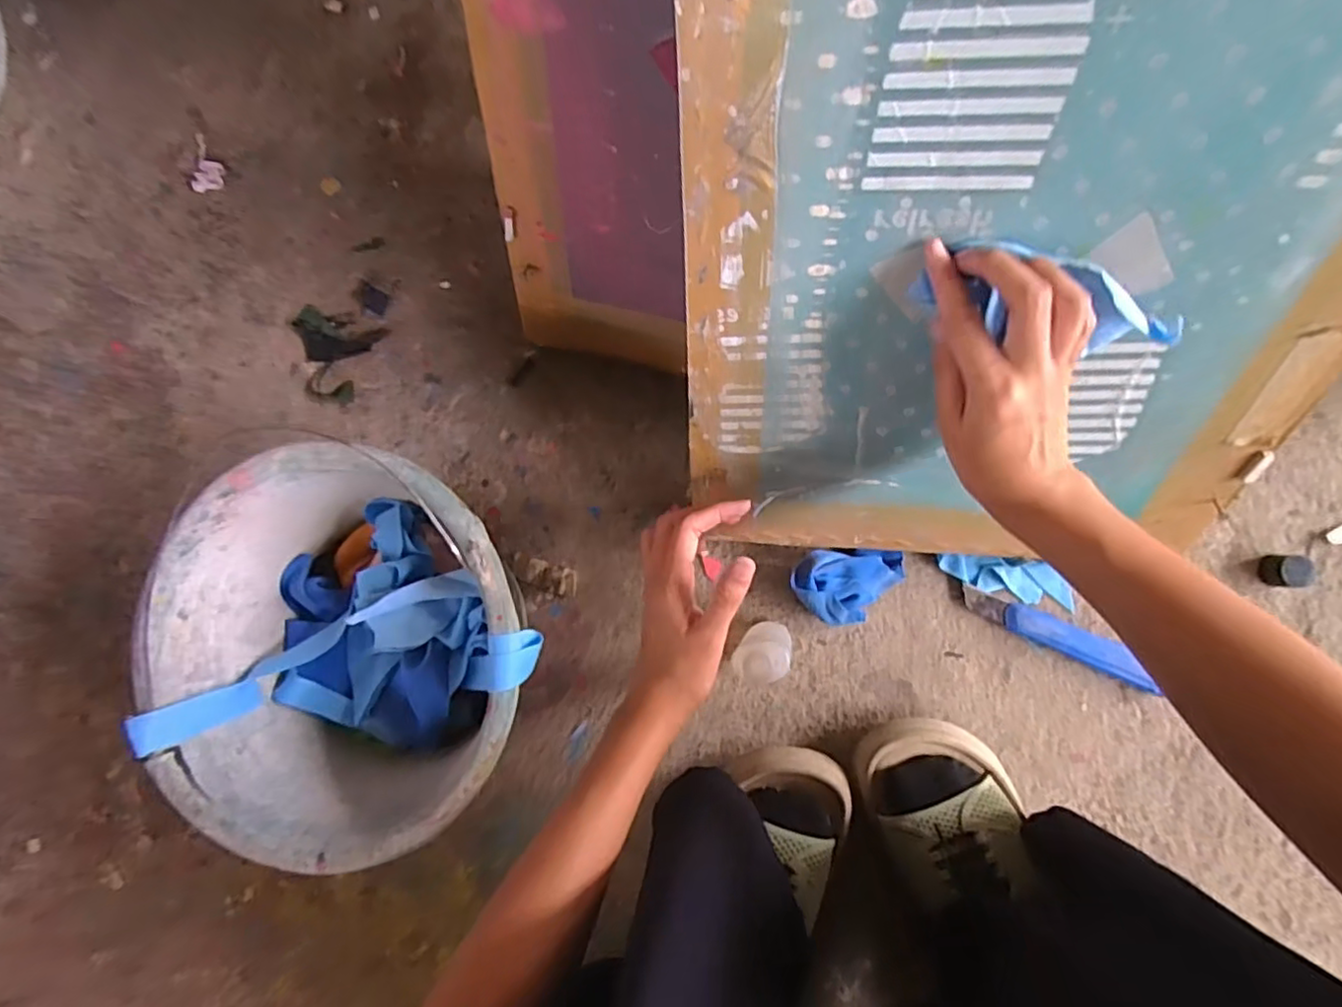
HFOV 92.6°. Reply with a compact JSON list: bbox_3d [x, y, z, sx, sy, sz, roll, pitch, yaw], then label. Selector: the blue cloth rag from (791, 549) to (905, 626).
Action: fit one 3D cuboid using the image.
[{"bbox_3d":[0.138,0.064,0.496,0.085,0.039,0.055,-2,83,6],"label":"blue cloth rag"}]

